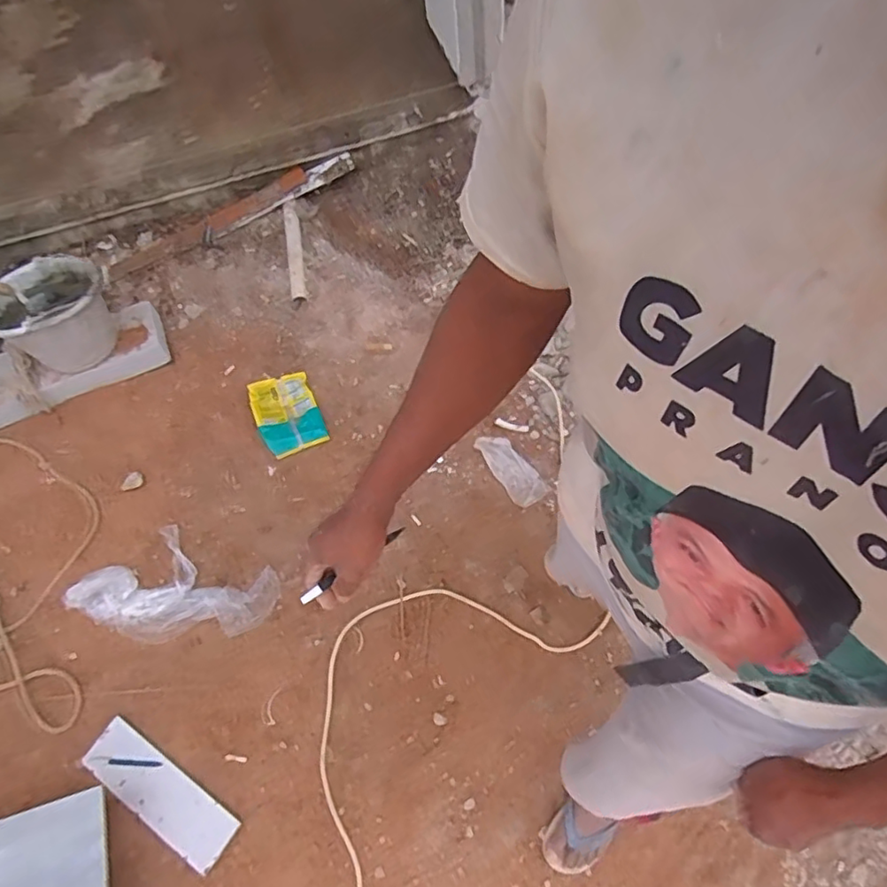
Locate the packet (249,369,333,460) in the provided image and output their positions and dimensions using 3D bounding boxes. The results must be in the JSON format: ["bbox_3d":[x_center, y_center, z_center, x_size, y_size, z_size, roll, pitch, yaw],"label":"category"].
[{"bbox_3d":[-0.424,-0.079,1.635,0.168,0.027,0.221,-19,73,-20],"label":"packet"}]

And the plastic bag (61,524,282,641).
[{"bbox_3d":[-0.639,0.346,1.423,0.466,0.041,0.247,17,66,12],"label":"plastic bag"}]

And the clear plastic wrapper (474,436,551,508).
[{"bbox_3d":[0.178,0.062,1.570,0.108,0.012,0.214,-30,75,-26],"label":"clear plastic wrapper"}]

